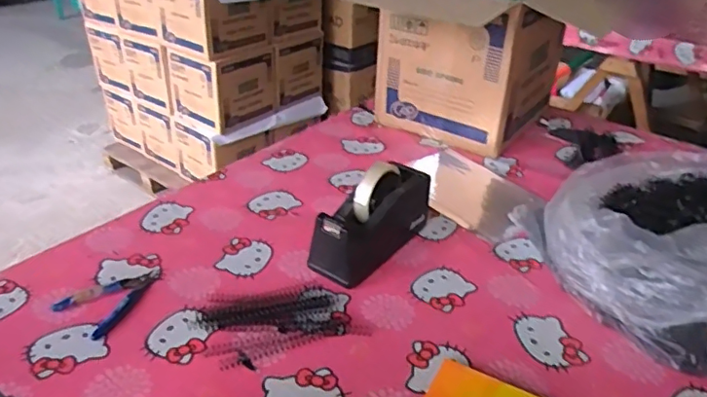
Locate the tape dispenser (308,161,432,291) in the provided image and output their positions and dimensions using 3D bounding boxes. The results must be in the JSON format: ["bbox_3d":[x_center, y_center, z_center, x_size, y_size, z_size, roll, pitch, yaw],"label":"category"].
[{"bbox_3d":[0.029,0.025,0.768,0.069,0.118,0.204,25,38,30],"label":"tape dispenser"}]

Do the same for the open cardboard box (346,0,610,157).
[{"bbox_3d":[0.248,-0.295,1.132,0.286,0.283,0.295,24,38,30],"label":"open cardboard box"}]

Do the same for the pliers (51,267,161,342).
[{"bbox_3d":[-0.292,0.118,0.690,0.086,0.006,0.124,21,37,26],"label":"pliers"}]

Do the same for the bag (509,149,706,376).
[{"bbox_3d":[0.426,0.025,0.754,0.351,0.166,0.332,-21,40,-33],"label":"bag"}]

